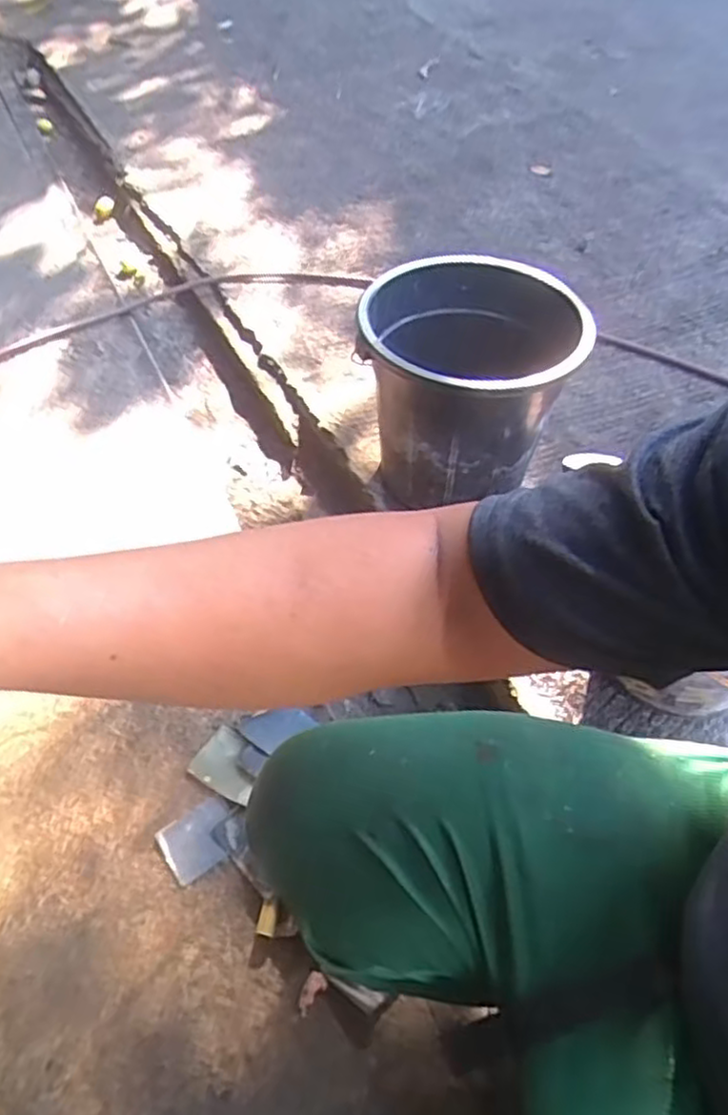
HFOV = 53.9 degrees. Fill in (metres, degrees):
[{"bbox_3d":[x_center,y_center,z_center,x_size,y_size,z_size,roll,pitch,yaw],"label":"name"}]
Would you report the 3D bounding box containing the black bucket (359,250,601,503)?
[{"bbox_3d":[0.140,-0.221,1.014,0.282,0.289,0.289,0,43,-2],"label":"black bucket"}]

